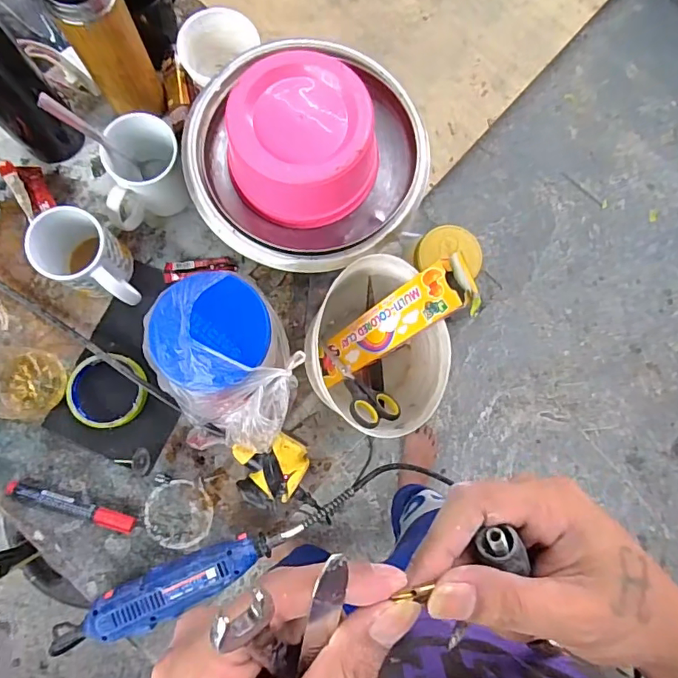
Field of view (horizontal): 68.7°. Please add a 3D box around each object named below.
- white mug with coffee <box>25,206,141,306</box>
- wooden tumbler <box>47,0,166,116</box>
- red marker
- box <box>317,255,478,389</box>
[{"bbox_3d":[-0.275,-0.089,0.563,0.113,0.090,0.080,26,82,0],"label":"white mug with coffee"},{"bbox_3d":[-0.242,-0.310,0.531,0.065,0.191,0.060,0,83,-2],"label":"wooden tumbler"},{"bbox_3d":[-0.308,0.191,0.566,0.147,0.016,0.022,19,82,-1],"label":"red marker"},{"bbox_3d":[0.050,-0.011,0.514,0.017,0.215,0.053,-26,84,-46],"label":"box"}]

